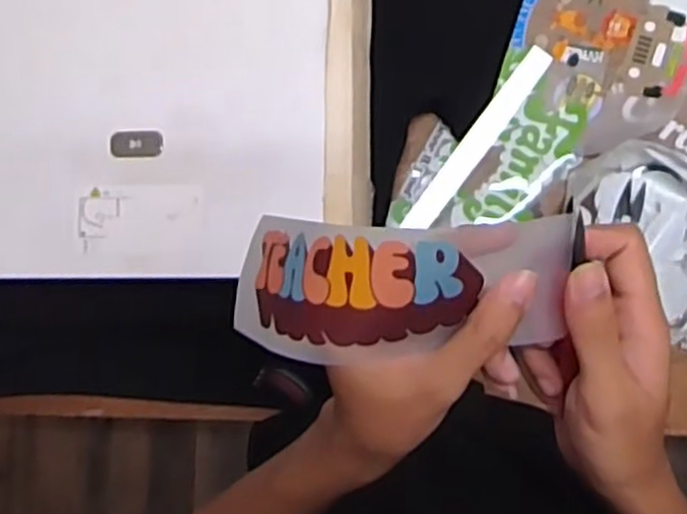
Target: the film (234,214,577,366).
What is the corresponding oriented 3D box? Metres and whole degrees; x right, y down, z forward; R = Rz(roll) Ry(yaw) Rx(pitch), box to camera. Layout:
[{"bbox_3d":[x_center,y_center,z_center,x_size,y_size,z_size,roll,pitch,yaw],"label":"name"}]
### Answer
[{"bbox_3d":[0.018,0.012,0.338,0.162,0.055,0.065,-5,84,16],"label":"film"}]

